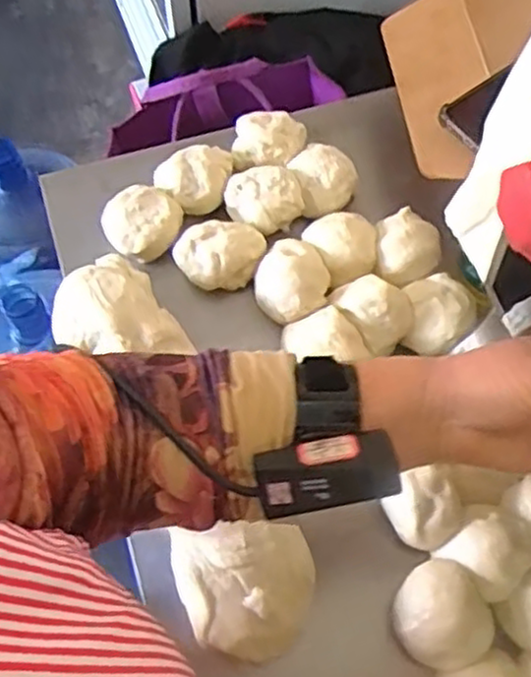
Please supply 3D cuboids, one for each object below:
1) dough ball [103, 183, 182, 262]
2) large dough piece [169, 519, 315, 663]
[{"bbox_3d":[-0.112,-0.105,0.662,0.069,0.035,0.064,0,64,-1],"label":"dough ball"},{"bbox_3d":[-0.016,0.178,0.516,0.098,0.039,0.087,-1,64,-1],"label":"large dough piece"}]

